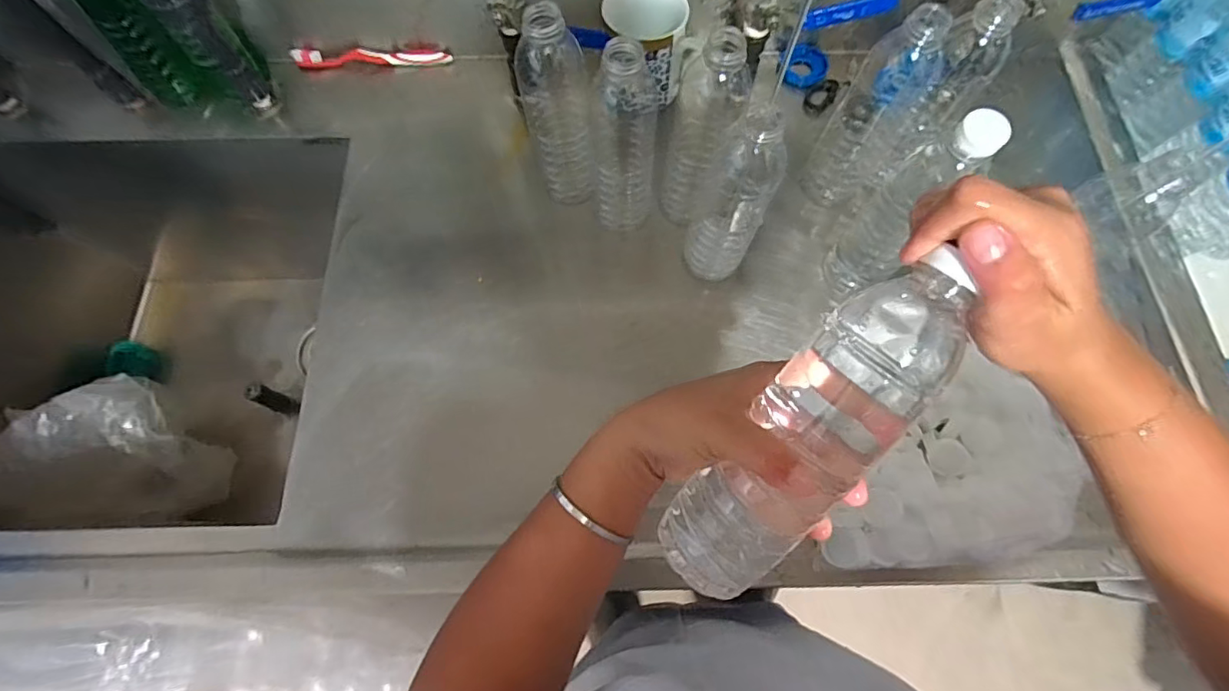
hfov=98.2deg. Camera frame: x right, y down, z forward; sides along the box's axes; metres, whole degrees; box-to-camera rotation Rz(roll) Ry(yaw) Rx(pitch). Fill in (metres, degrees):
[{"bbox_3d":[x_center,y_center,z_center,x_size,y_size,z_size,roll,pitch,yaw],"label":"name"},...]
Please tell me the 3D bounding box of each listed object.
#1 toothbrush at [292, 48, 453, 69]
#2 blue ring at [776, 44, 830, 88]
[{"bbox_3d":[-0.297,-0.353,0.654,0.186,0.013,0.020,-1,70,-1],"label":"toothbrush"},{"bbox_3d":[0.231,-0.341,0.648,0.057,0.018,0.053,0,70,-1],"label":"blue ring"}]

